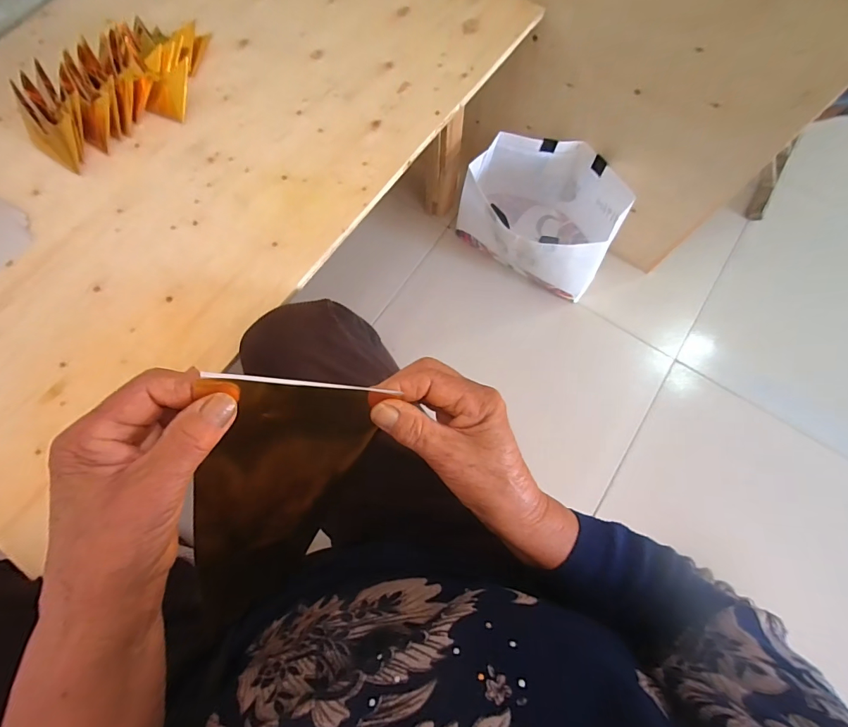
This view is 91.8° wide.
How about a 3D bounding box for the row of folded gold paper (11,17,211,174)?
[{"bbox_3d":[-0.398,-0.371,0.543,0.148,0.048,0.255,36,76,9],"label":"row of folded gold paper"}]

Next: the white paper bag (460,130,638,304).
[{"bbox_3d":[0.226,-0.282,0.844,0.306,0.215,0.226,33,75,8],"label":"white paper bag"}]

